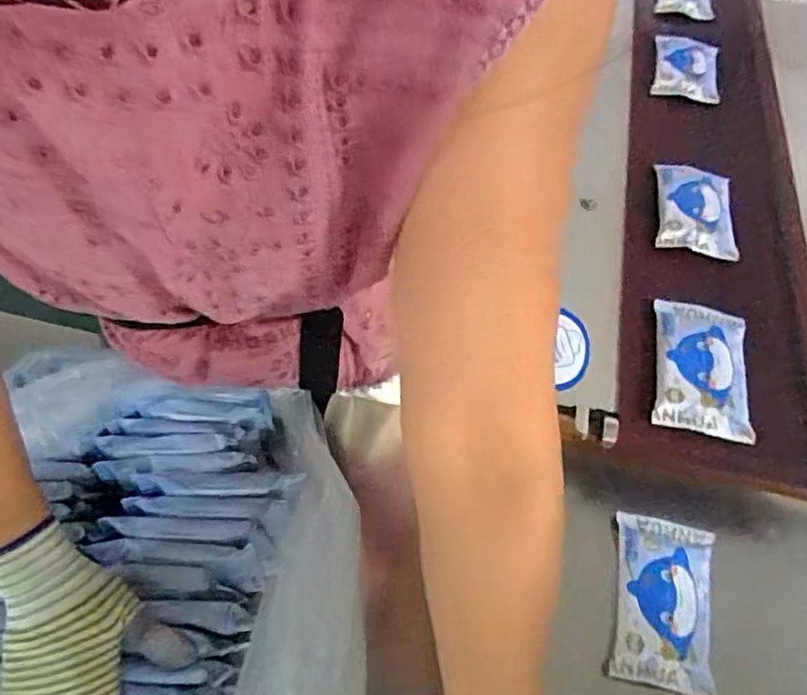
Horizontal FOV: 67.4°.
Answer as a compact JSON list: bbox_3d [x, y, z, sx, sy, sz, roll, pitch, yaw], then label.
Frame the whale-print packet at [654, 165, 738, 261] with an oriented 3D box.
[{"bbox_3d":[0.330,-0.159,0.688,0.083,0.019,0.127,8,56,6],"label":"whale-print packet"}]

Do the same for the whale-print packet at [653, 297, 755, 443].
[{"bbox_3d":[0.282,0.019,0.579,0.083,0.025,0.139,11,56,7],"label":"whale-print packet"}]

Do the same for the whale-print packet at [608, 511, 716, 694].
[{"bbox_3d":[0.230,0.222,0.535,0.082,0.014,0.141,11,56,7],"label":"whale-print packet"}]

